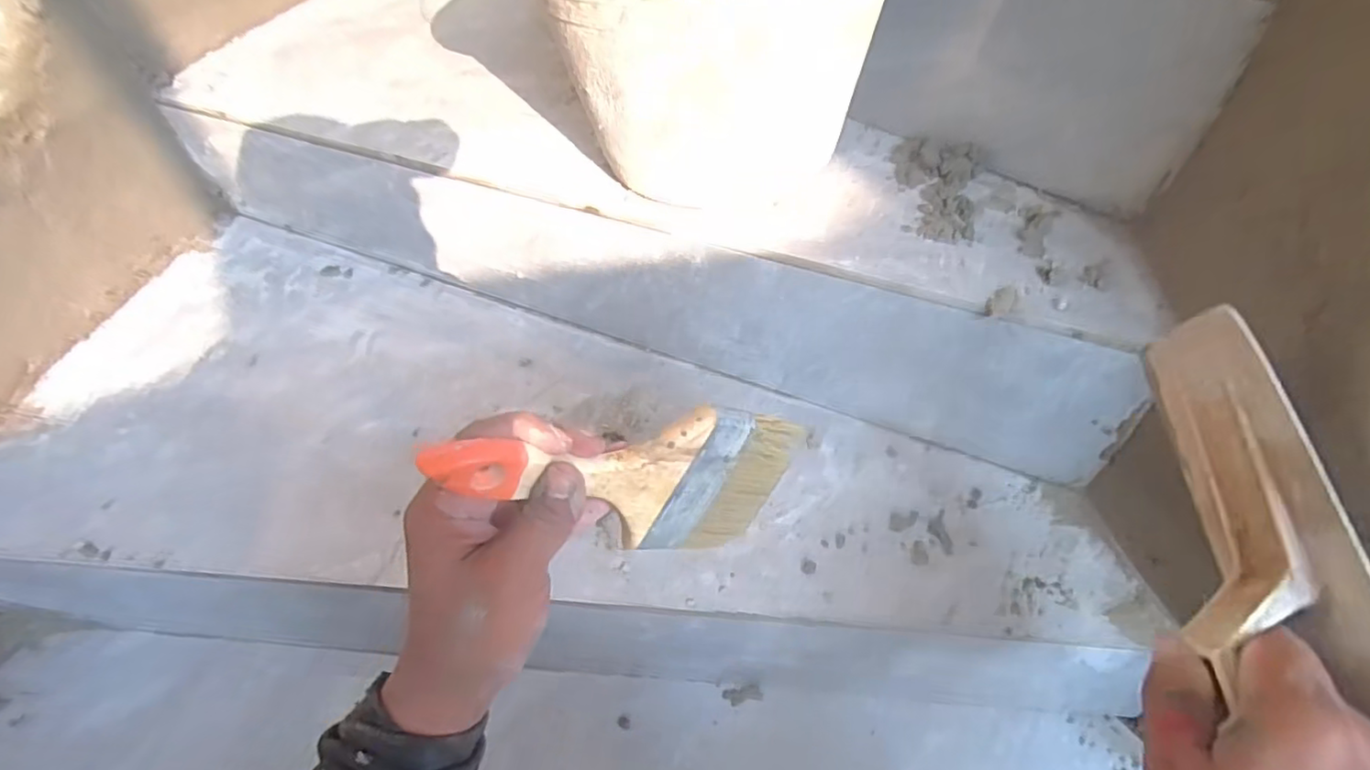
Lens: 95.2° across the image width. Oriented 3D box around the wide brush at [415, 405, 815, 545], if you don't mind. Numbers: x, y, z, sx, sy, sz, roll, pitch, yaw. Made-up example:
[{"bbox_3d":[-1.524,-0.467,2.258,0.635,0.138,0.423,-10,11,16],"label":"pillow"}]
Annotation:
[{"bbox_3d":[-0.027,0.048,0.329,0.213,0.090,0.026,12,38,-40],"label":"wide brush"}]

